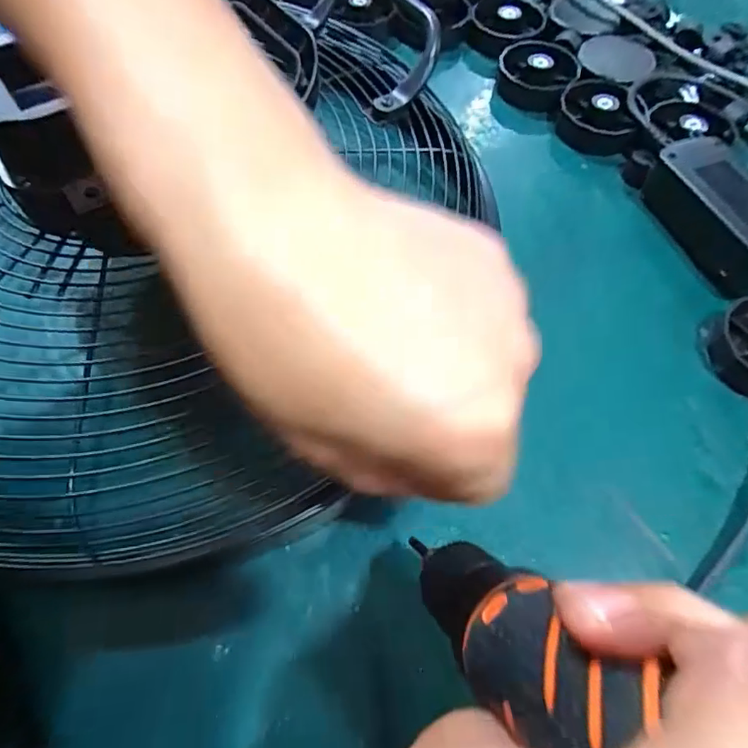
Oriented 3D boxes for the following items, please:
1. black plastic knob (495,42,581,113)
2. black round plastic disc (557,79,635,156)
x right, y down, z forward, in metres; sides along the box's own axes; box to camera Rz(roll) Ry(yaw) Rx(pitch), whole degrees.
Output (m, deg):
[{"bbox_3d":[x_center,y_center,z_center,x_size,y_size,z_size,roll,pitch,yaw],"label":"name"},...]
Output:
[{"bbox_3d":[0.143,-0.262,0.444,0.064,0.028,0.069,0,63,0],"label":"black plastic knob"},{"bbox_3d":[0.184,-0.212,0.419,0.062,0.028,0.056,24,66,12],"label":"black round plastic disc"}]

